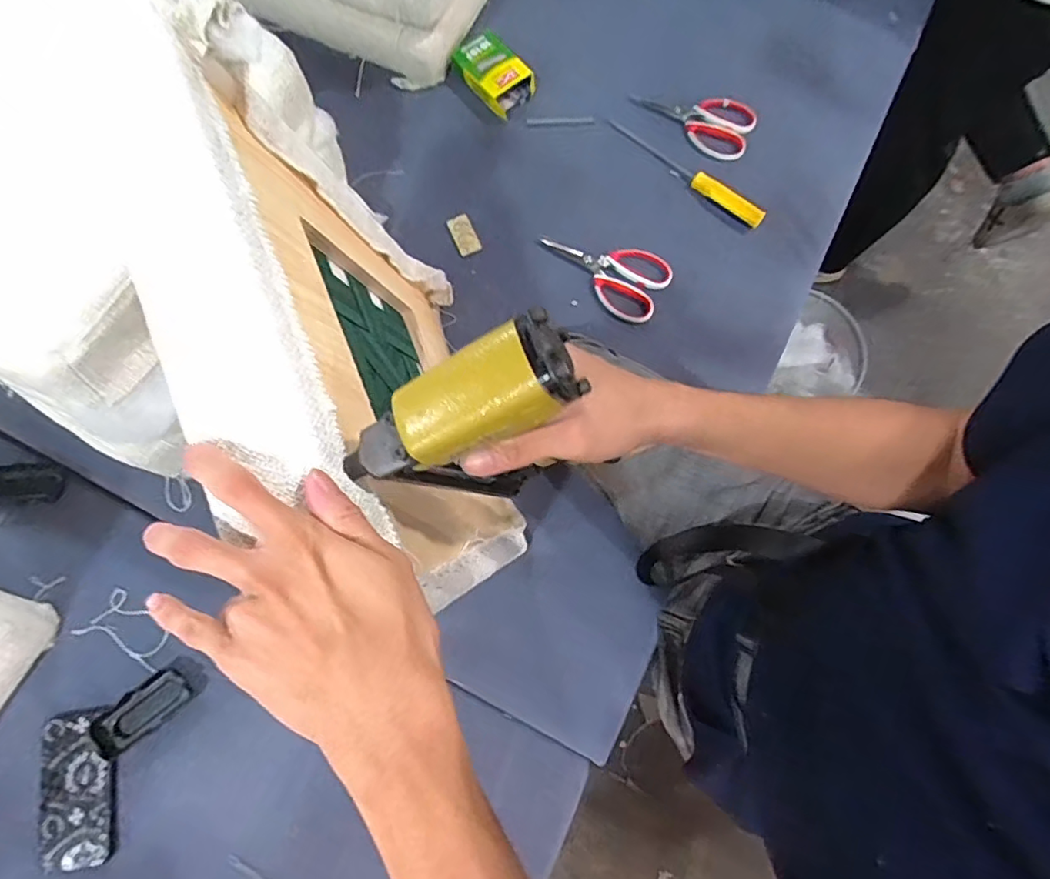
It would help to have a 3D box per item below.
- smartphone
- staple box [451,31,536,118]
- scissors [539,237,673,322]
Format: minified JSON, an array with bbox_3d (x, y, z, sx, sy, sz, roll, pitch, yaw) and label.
[{"bbox_3d":[-0.512,0.399,0.645,0.080,0.013,0.163,-14,77,-3],"label":"smartphone"},{"bbox_3d":[-0.048,-0.561,0.855,0.083,0.046,0.128,-41,80,-9],"label":"staple box"},{"bbox_3d":[0.109,-0.244,0.794,0.185,0.011,0.099,29,78,7],"label":"scissors"}]

